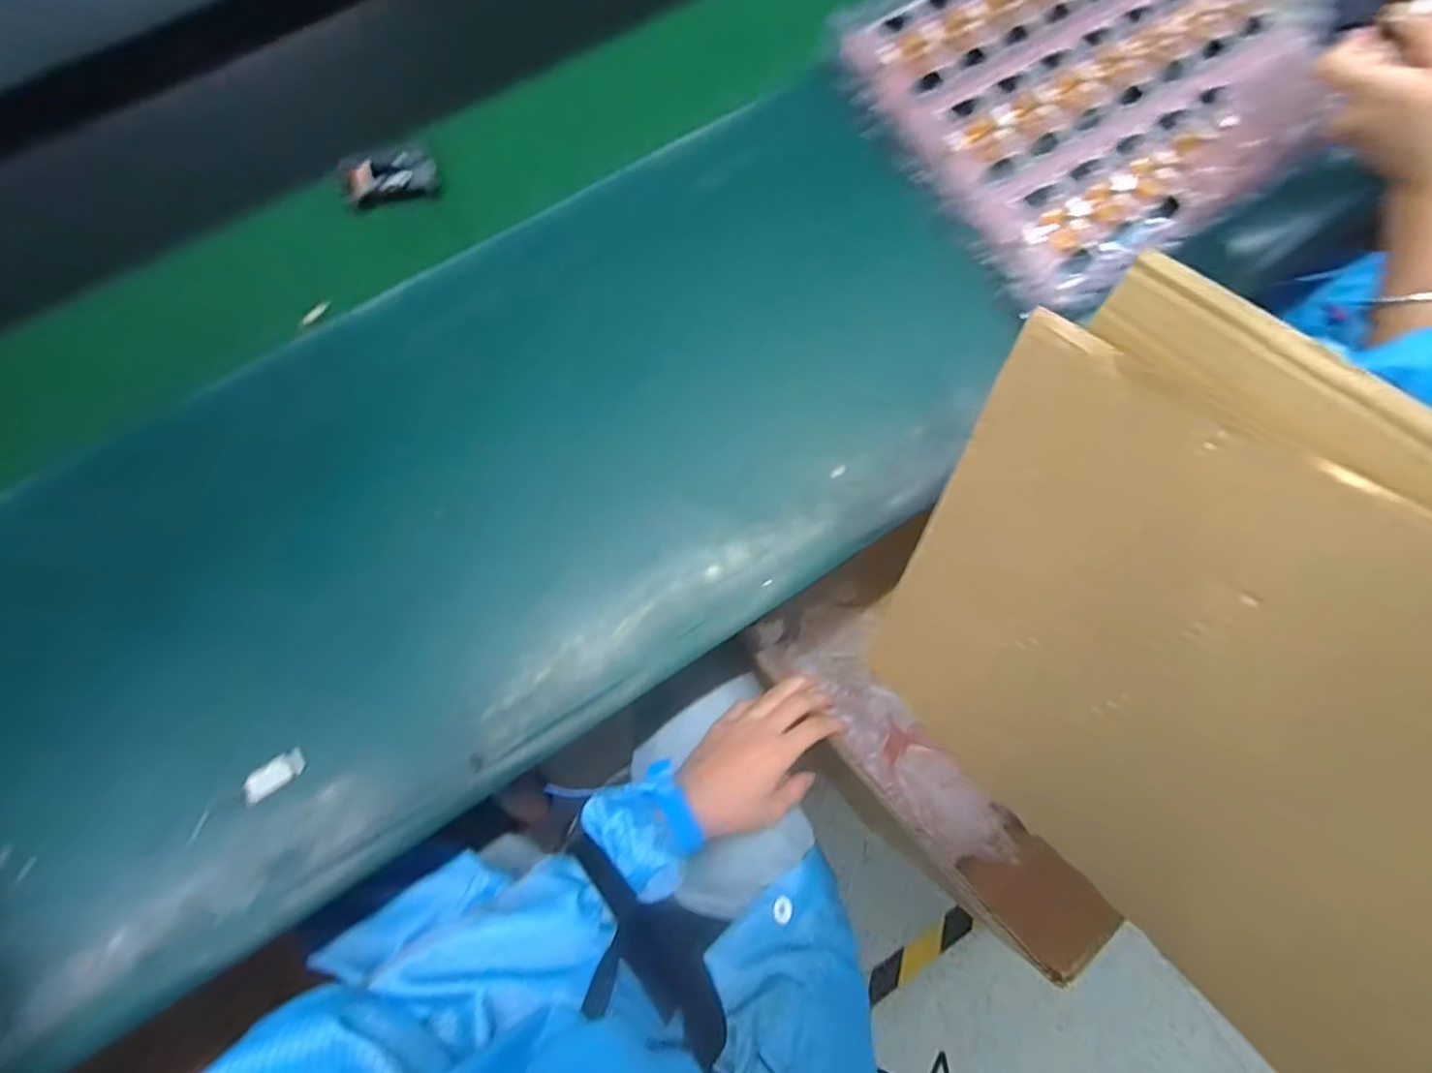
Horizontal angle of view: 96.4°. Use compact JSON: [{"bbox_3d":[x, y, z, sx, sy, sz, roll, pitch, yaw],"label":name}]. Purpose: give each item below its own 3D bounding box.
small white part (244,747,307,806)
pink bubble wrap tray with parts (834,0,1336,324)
[{"bbox_3d":[-0.291,0.158,0.423,0.040,0.007,0.019,-33,79,-6],"label":"small white part"},{"bbox_3d":[0.304,-0.374,0.516,0.342,0.028,0.297,-37,79,-6],"label":"pink bubble wrap tray with parts"}]

